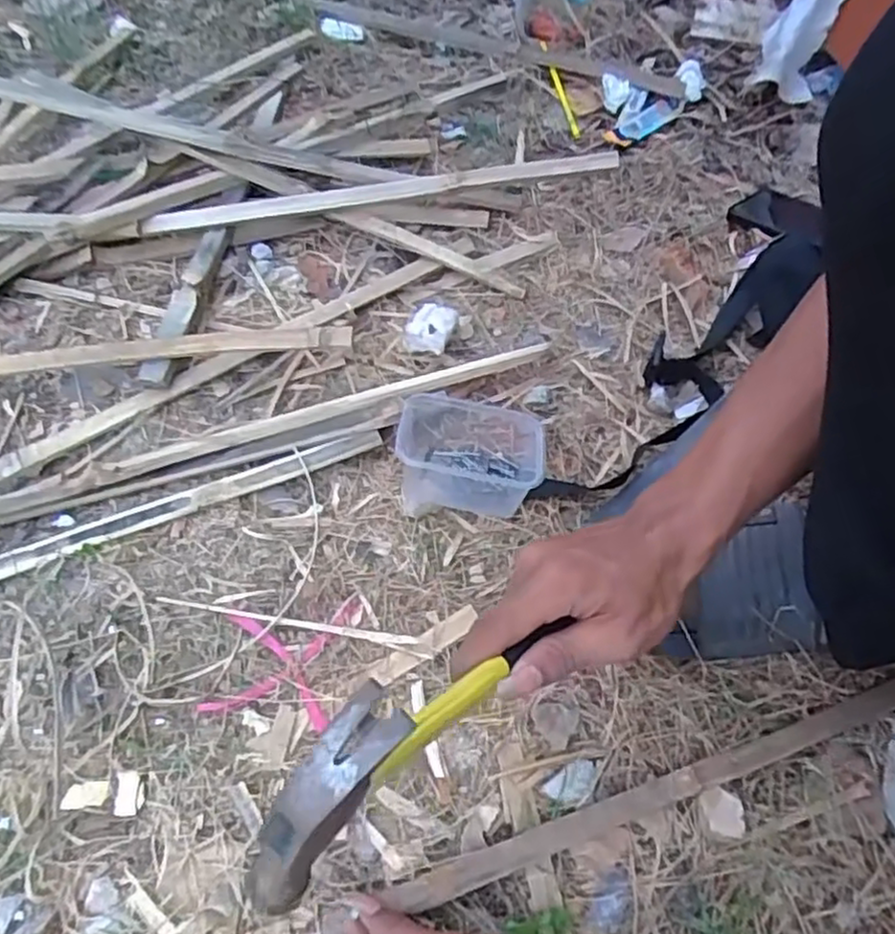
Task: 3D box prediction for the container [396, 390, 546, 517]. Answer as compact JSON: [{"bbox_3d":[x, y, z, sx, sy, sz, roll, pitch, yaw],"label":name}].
[{"bbox_3d":[0.018,-0.013,0.545,0.111,0.043,0.105,0,60,2],"label":"container"}]

